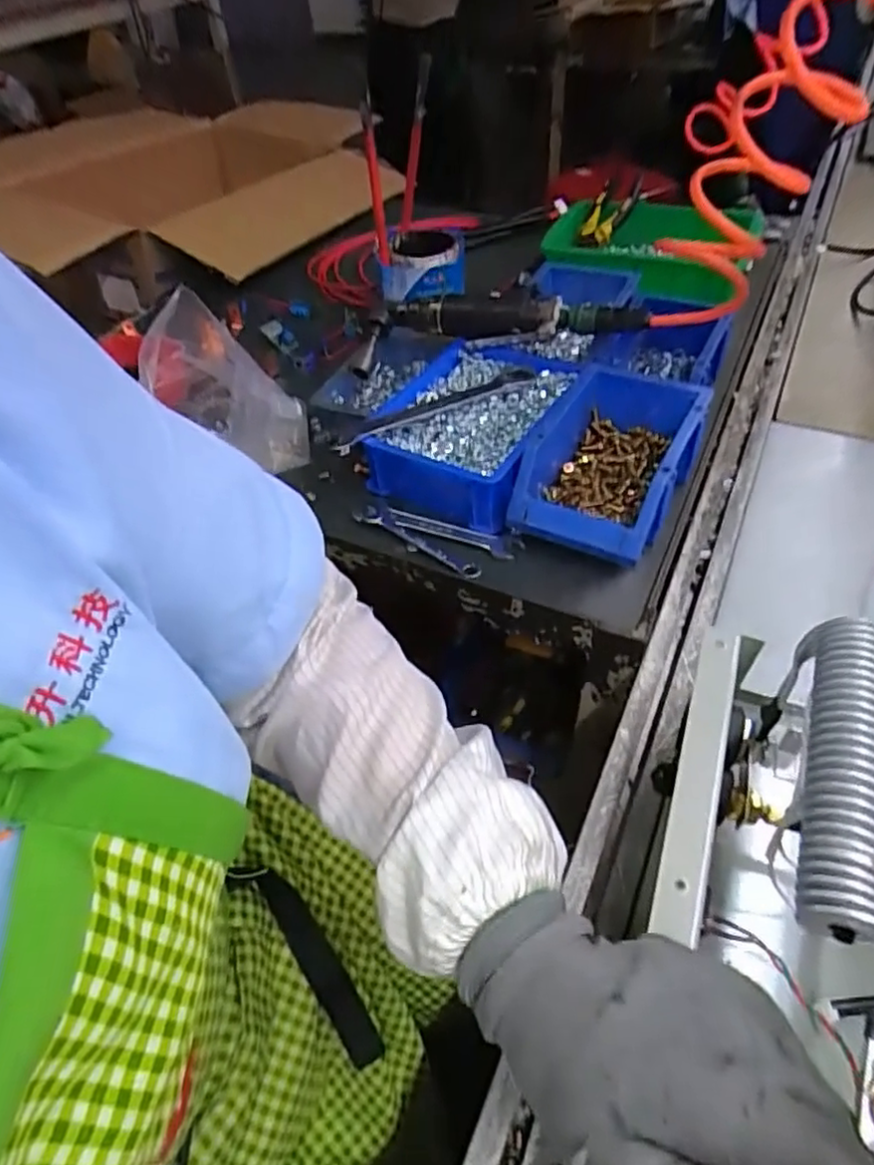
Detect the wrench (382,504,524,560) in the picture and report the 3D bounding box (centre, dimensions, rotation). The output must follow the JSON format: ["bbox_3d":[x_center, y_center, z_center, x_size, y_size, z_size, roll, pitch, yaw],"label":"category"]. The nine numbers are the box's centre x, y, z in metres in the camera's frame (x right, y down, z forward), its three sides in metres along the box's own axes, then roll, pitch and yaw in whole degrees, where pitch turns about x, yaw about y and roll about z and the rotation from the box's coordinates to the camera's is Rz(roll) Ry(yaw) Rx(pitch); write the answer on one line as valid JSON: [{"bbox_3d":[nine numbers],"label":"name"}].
[{"bbox_3d":[0.008,-0.045,0.566,0.130,0.005,0.026,14,51,18],"label":"wrench"}]

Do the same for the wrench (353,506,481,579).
[{"bbox_3d":[-0.017,-0.036,0.567,0.136,0.009,0.025,33,58,30],"label":"wrench"}]

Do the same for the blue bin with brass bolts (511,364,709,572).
[{"bbox_3d":[0.147,-0.098,0.560,0.118,0.080,0.176,20,53,22],"label":"blue bin with brass bolts"}]

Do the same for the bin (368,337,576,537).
[{"bbox_3d":[0.036,-0.145,0.619,0.152,0.063,0.192,20,53,21],"label":"bin"}]

